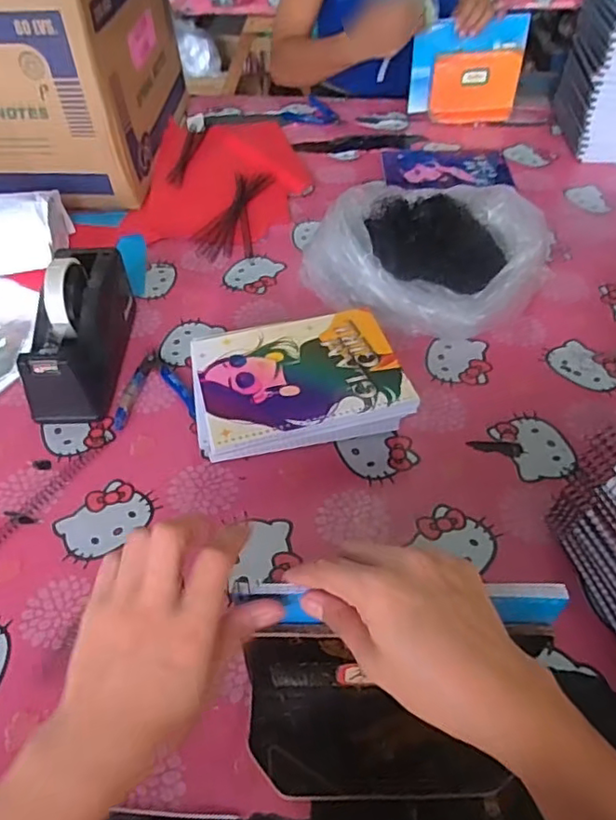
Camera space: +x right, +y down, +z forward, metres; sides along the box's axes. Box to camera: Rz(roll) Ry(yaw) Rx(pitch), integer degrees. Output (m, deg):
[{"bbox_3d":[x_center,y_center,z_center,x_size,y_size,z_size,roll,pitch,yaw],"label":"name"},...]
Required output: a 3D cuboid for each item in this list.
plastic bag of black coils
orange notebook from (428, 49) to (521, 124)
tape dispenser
[{"bbox_3d":[0.153,-0.197,0.732,0.252,0.131,0.243,36,59,28],"label":"plastic bag of black coils"},{"bbox_3d":[0.303,-0.585,1.071,0.153,0.114,0.017,-3,43,0],"label":"orange notebook"},{"bbox_3d":[-0.250,-0.091,0.650,0.068,0.114,0.201,0,49,2],"label":"tape dispenser"}]

